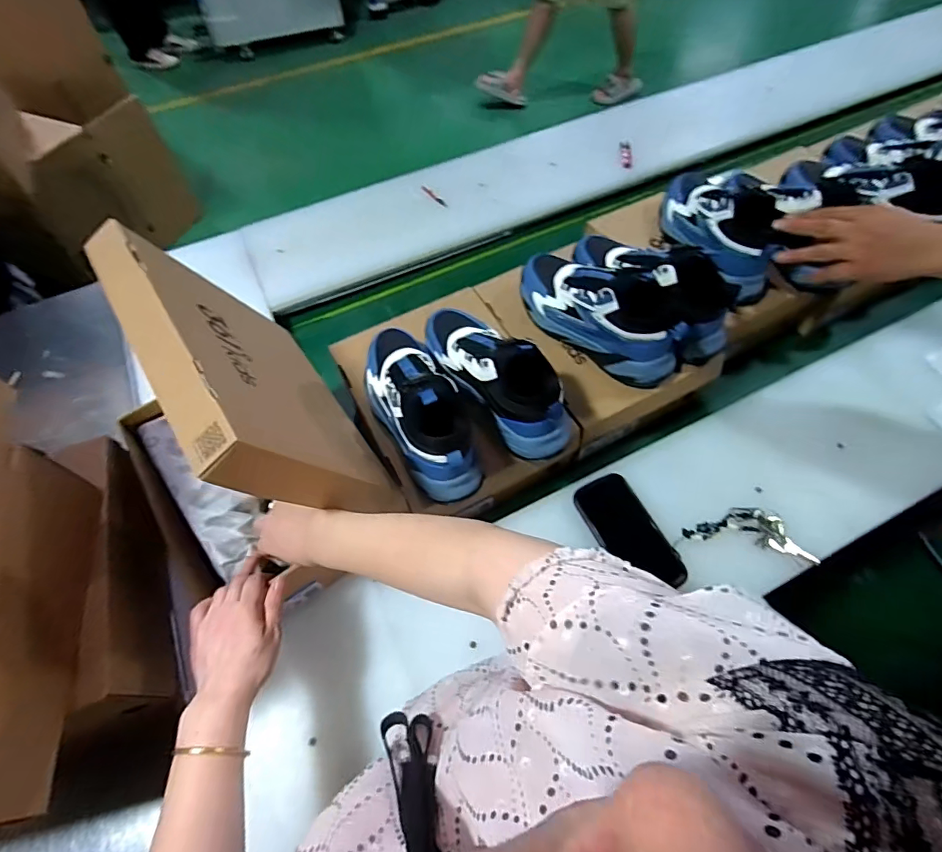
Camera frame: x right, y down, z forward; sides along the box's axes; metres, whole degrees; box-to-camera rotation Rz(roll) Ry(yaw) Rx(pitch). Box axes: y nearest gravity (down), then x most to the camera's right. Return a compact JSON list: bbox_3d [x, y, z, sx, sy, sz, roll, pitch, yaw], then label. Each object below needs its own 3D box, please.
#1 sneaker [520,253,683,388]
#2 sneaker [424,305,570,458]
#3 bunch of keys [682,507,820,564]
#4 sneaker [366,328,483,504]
[{"bbox_3d":[0.176,-0.177,0.683,0.264,0.128,0.096,40,71,21],"label":"sneaker"},{"bbox_3d":[0.025,-0.082,0.631,0.080,0.111,0.258,-31,64,-12],"label":"sneaker"},{"bbox_3d":[0.375,0.140,0.666,0.167,0.014,0.058,9,63,8],"label":"bunch of keys"},{"bbox_3d":[-0.067,-0.039,0.602,0.096,0.117,0.250,-30,64,-12],"label":"sneaker"}]

